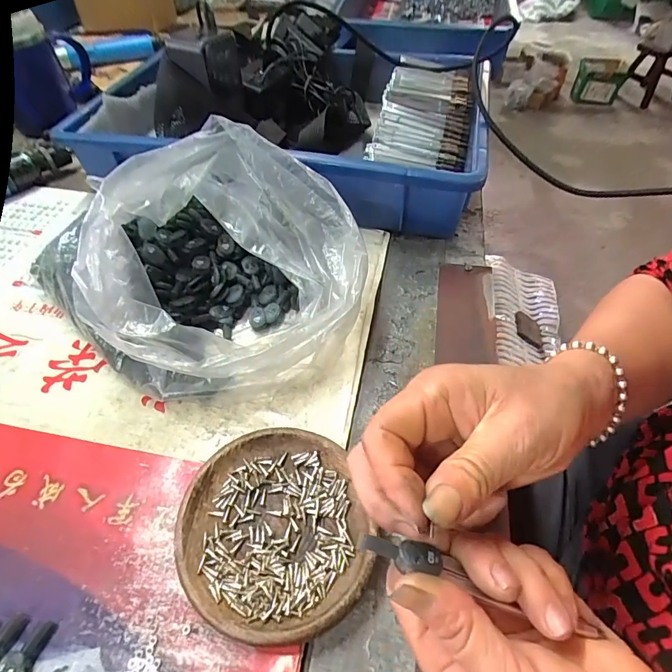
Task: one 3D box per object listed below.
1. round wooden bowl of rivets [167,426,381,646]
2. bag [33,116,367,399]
[{"bbox_3d":[-0.037,0.112,0.253,0.105,0.018,0.111,-1,50,1],"label":"round wooden bowl of rivets"},{"bbox_3d":[-0.075,-0.058,0.332,0.193,0.116,0.183,-2,50,0],"label":"bag"}]

